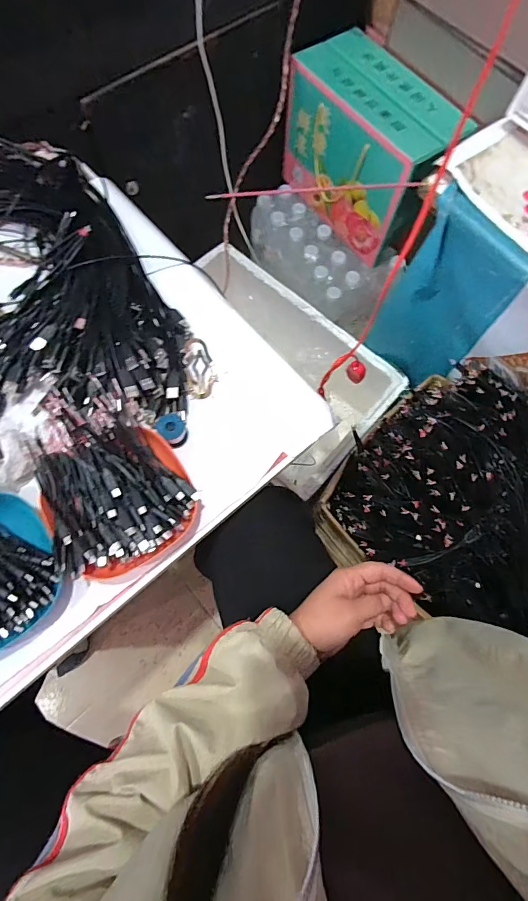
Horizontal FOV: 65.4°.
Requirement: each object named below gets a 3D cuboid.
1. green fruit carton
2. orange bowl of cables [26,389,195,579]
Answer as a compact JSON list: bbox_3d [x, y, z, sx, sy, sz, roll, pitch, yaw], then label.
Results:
[{"bbox_3d":[0.204,-0.607,0.846,0.173,0.238,0.333,-32,76,-11],"label":"green fruit carton"},{"bbox_3d":[-0.154,0.028,0.418,0.140,0.050,0.180,-23,75,-7],"label":"orange bowl of cables"}]

